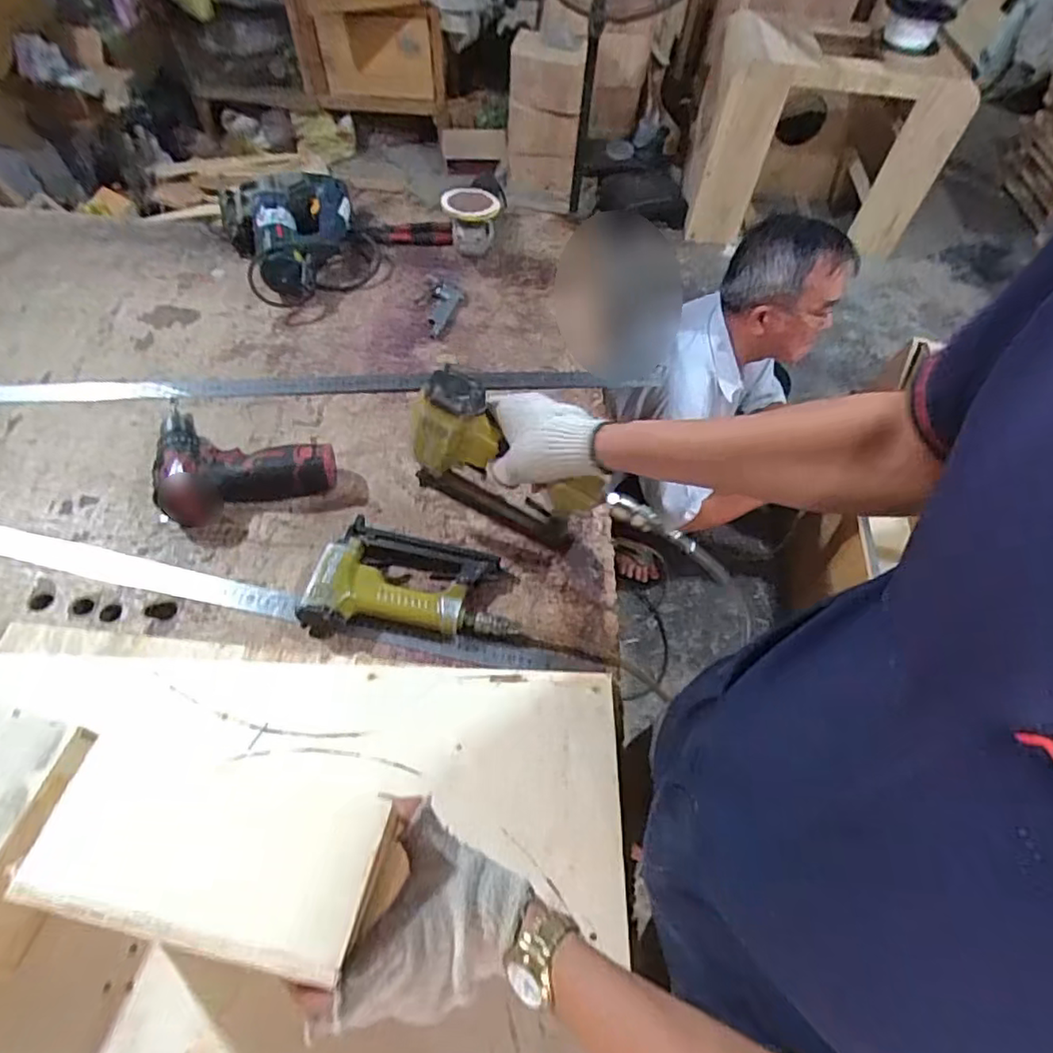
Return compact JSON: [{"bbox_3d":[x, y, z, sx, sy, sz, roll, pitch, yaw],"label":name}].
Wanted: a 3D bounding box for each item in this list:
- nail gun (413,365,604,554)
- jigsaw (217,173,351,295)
[{"bbox_3d":[-0.020,-0.062,0.651,0.196,0.189,0.046,14,56,7],"label":"nail gun"},{"bbox_3d":[-0.384,-0.470,0.999,0.205,0.092,0.230,-11,57,-10],"label":"jigsaw"}]

